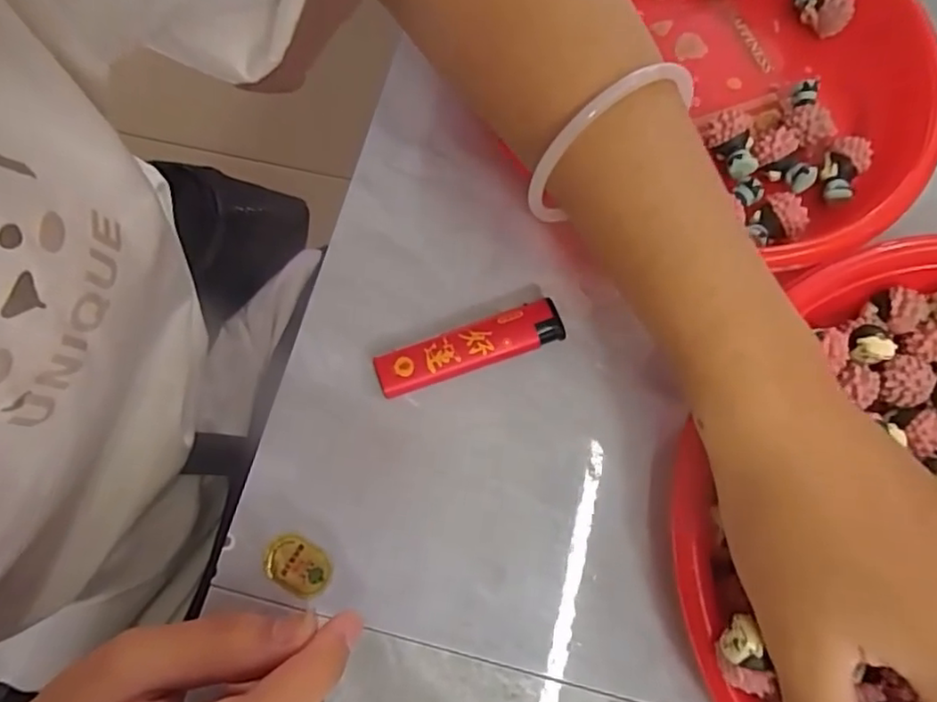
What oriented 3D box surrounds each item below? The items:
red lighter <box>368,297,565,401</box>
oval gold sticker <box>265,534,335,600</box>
[{"bbox_3d":[0.001,-0.001,0.258,0.078,0.011,0.018,-20,73,-5],"label":"red lighter"},{"bbox_3d":[-0.065,0.082,0.236,0.027,0.004,0.019,24,74,9],"label":"oval gold sticker"}]

